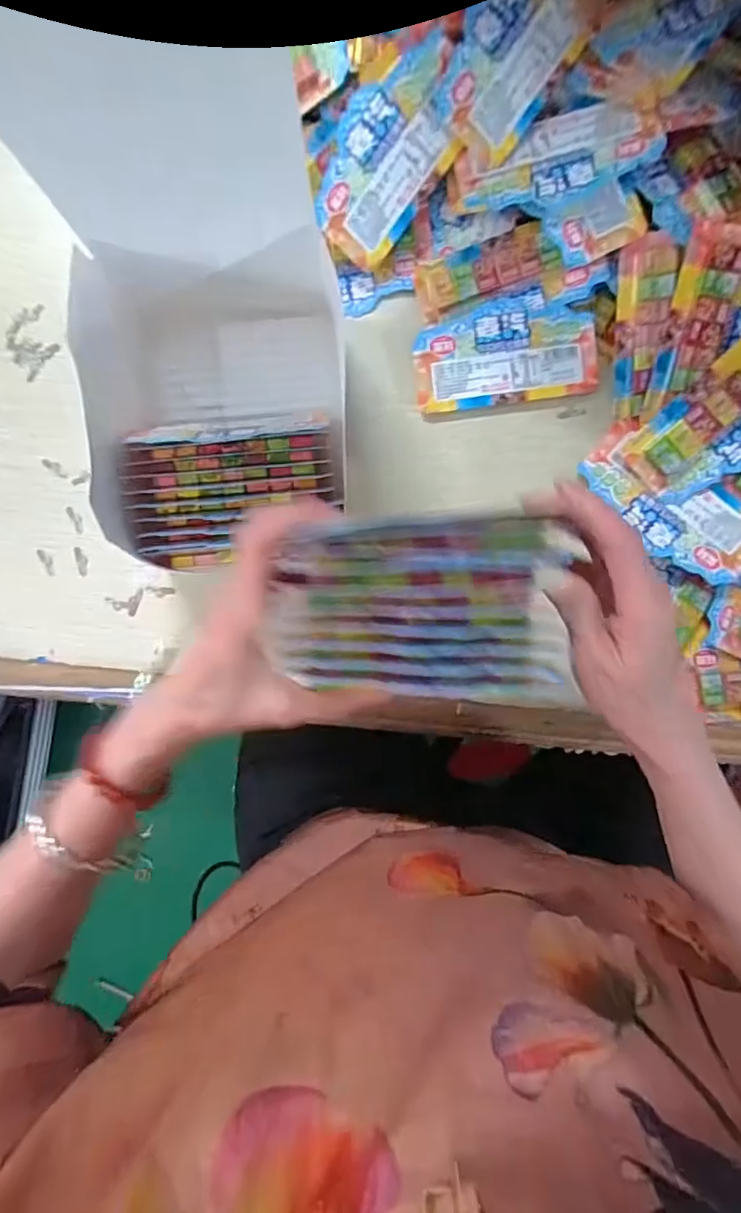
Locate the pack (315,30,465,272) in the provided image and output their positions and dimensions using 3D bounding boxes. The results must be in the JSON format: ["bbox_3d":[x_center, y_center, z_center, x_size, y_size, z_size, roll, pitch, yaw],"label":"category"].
[{"bbox_3d":[0.014,-0.336,0.396,0.076,0.006,0.138,35,106,-19],"label":"pack"}]

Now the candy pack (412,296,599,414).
[{"bbox_3d":[0.108,-0.203,0.427,0.143,0.009,0.079,-7,90,0],"label":"candy pack"}]

